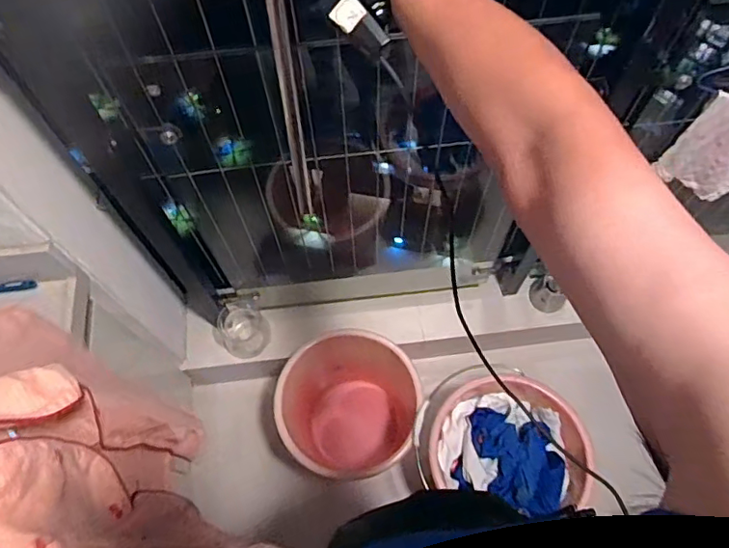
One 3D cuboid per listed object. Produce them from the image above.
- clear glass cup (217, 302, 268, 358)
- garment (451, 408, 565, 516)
[{"bbox_3d":[-0.339,0.151,1.493,0.127,0.130,0.129,-1,65,1],"label":"clear glass cup"},{"bbox_3d":[0.355,0.436,1.277,0.252,0.066,0.211,19,67,10],"label":"garment"}]

